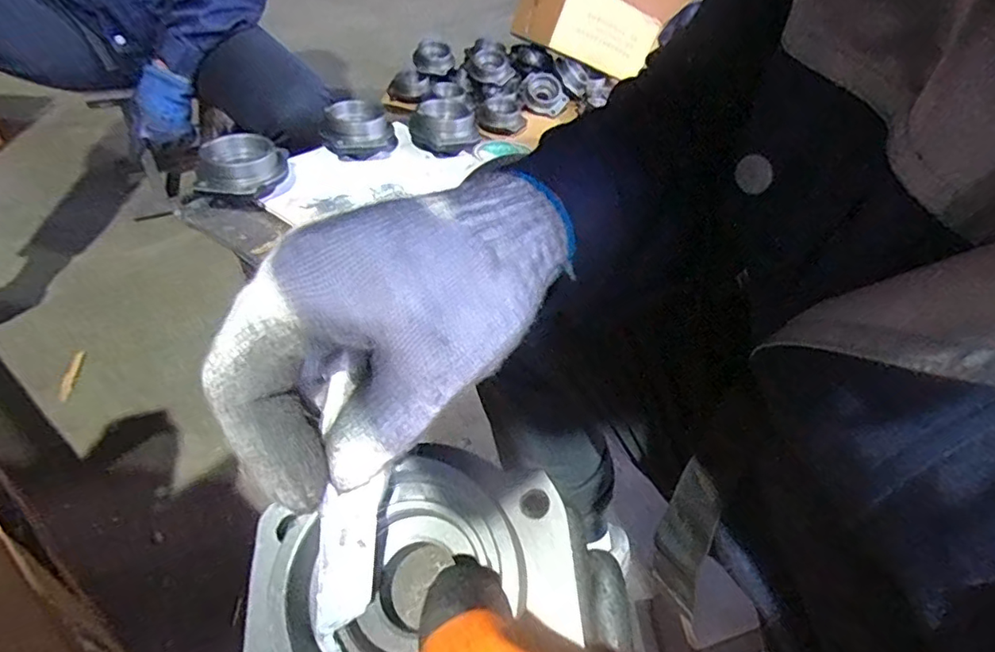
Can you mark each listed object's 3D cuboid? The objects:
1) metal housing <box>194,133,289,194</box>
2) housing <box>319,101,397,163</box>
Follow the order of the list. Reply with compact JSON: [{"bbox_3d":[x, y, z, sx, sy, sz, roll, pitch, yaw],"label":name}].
[{"bbox_3d":[-0.319,-0.194,0.704,0.104,0.058,0.095,-8,44,-16],"label":"metal housing"},{"bbox_3d":[-0.204,-0.290,0.827,0.108,0.052,0.114,-4,43,-12],"label":"housing"}]

